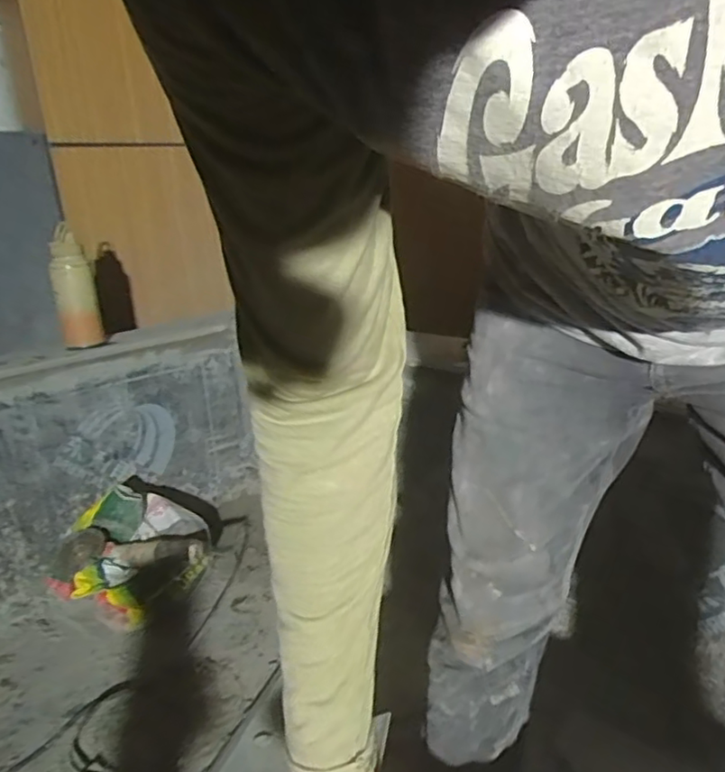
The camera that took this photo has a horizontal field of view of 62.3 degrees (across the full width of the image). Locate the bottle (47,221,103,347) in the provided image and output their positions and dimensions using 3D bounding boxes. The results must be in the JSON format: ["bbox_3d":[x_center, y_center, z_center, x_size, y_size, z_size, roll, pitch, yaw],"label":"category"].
[{"bbox_3d":[-0.628,-0.230,1.301,0.083,0.275,0.077,-11,-6,-19],"label":"bottle"}]

